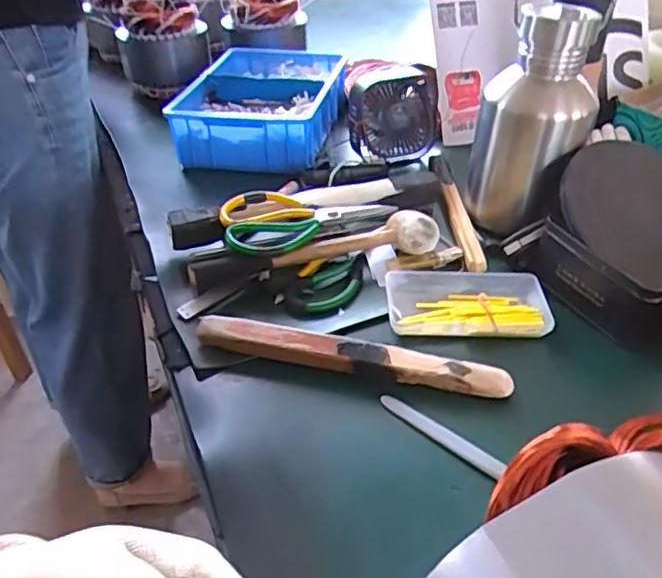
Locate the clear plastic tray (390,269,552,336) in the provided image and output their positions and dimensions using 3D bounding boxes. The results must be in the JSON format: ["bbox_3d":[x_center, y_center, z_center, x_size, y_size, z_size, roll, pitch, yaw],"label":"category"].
[{"bbox_3d":[0.135,0.014,0.614,0.154,0.024,0.085,-2,38,0],"label":"clear plastic tray"}]

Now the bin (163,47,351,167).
[{"bbox_3d":[-0.099,-0.274,0.938,0.207,0.089,0.294,7,39,11],"label":"bin"}]

